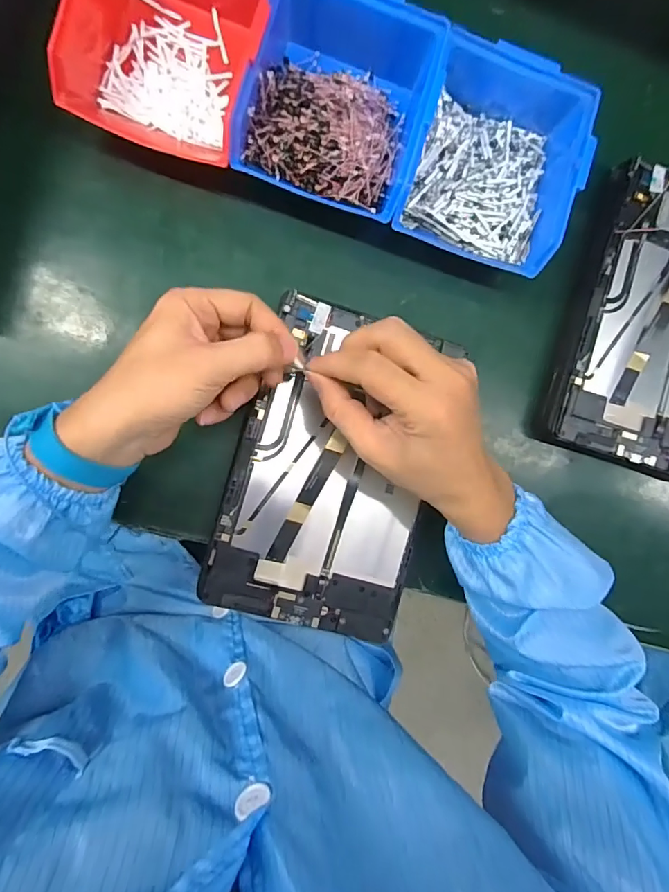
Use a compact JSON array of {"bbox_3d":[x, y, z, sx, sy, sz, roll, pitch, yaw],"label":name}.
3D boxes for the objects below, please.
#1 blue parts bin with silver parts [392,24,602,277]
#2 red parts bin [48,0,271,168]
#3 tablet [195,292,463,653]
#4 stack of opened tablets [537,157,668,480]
[{"bbox_3d":[0.119,-0.219,0.367,0.121,0.071,0.145,17,88,-9],"label":"blue parts bin with silver parts"},{"bbox_3d":[-0.111,-0.292,0.332,0.123,0.067,0.163,13,88,-9],"label":"red parts bin"},{"bbox_3d":[0.001,0.018,0.364,0.149,0.009,0.240,16,88,-9],"label":"tablet"},{"bbox_3d":[0.278,-0.100,0.411,0.165,0.039,0.241,18,88,-9],"label":"stack of opened tablets"}]

